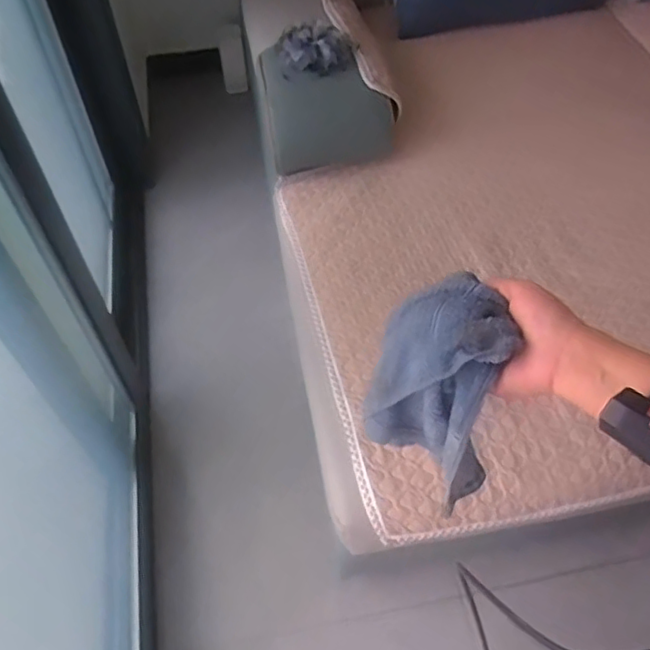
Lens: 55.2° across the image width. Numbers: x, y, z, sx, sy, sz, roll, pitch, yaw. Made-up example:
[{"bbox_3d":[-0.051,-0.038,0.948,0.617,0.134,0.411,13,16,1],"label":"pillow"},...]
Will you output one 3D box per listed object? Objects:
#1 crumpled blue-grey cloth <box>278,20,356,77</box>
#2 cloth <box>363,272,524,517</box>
[{"bbox_3d":[-0.027,-0.599,1.339,0.169,0.062,0.094,15,57,12],"label":"crumpled blue-grey cloth"},{"bbox_3d":[0.095,0.060,0.559,0.114,0.195,0.119,14,60,12],"label":"cloth"}]

